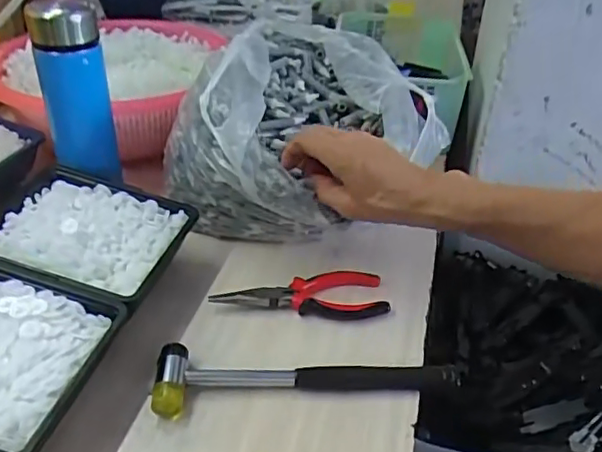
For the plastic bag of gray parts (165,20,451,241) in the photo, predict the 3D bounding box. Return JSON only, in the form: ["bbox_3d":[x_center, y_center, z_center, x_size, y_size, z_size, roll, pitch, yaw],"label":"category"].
[{"bbox_3d":[-0.005,-0.091,0.611,0.220,0.164,0.231,-23,42,-32],"label":"plastic bag of gray parts"}]

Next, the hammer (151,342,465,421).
[{"bbox_3d":[0.006,0.116,0.466,0.240,0.023,0.056,-3,35,-8],"label":"hammer"}]

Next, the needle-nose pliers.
[{"bbox_3d":[0.000,0.067,0.539,0.158,0.020,0.055,-2,35,-7],"label":"needle-nose pliers"}]

